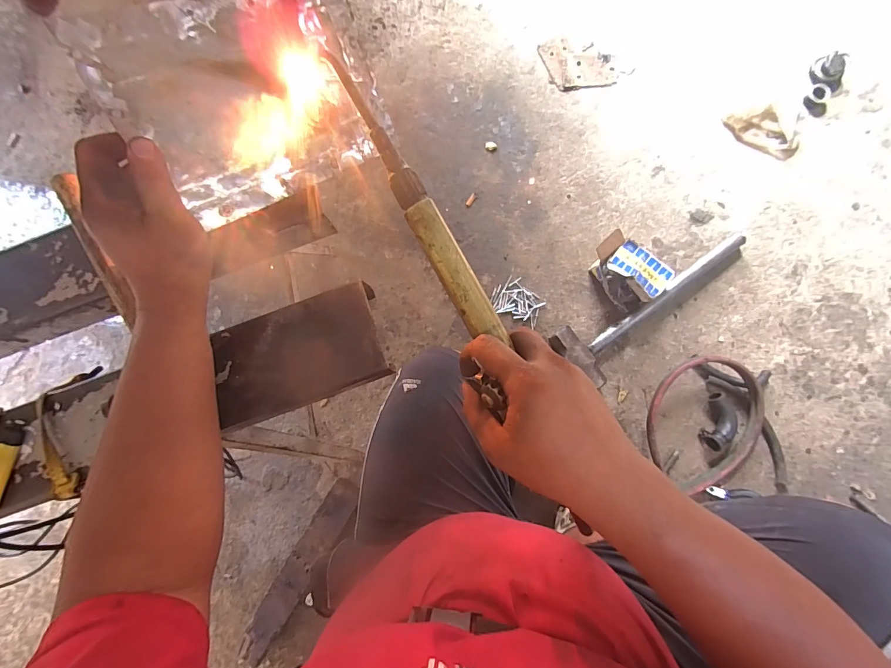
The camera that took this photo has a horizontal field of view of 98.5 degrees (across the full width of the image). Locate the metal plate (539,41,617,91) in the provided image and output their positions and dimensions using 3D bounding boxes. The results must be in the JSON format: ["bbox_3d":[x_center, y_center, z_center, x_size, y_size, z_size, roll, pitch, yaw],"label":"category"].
[{"bbox_3d":[0.327,-0.666,0.942,0.171,0.010,0.130,-5,84,6],"label":"metal plate"}]

